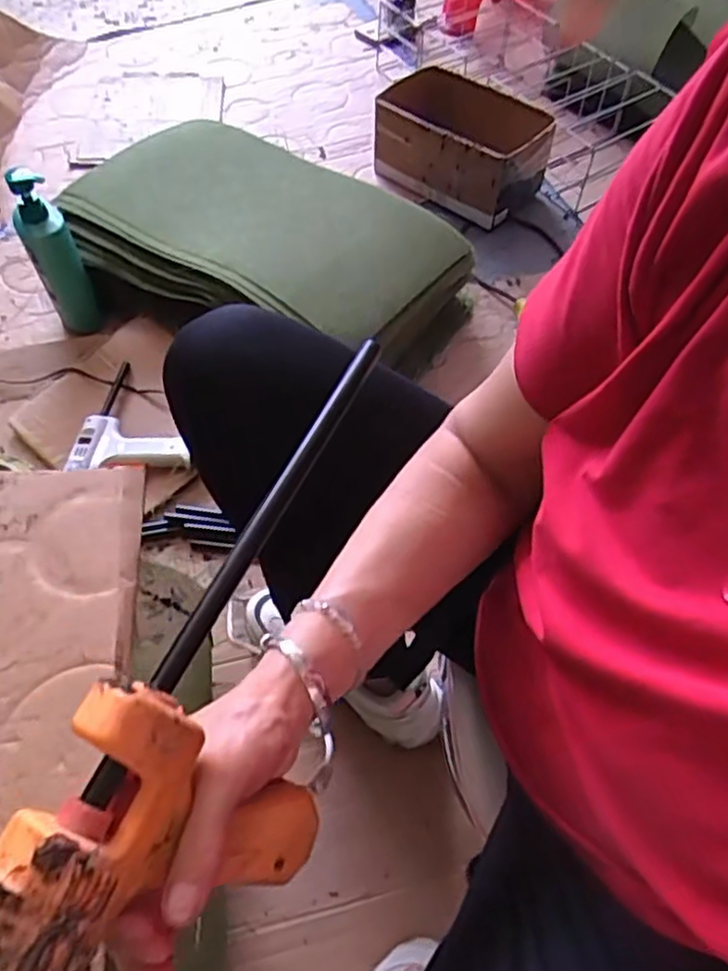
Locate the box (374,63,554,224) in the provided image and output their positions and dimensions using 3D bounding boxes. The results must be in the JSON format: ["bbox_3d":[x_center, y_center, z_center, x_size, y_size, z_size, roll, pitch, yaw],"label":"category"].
[{"bbox_3d":[0.173,-0.617,1.284,0.282,0.154,0.173,32,62,17],"label":"box"}]

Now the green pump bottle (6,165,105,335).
[{"bbox_3d":[-0.447,-0.329,1.020,0.067,0.254,0.082,-24,62,-16],"label":"green pump bottle"}]

